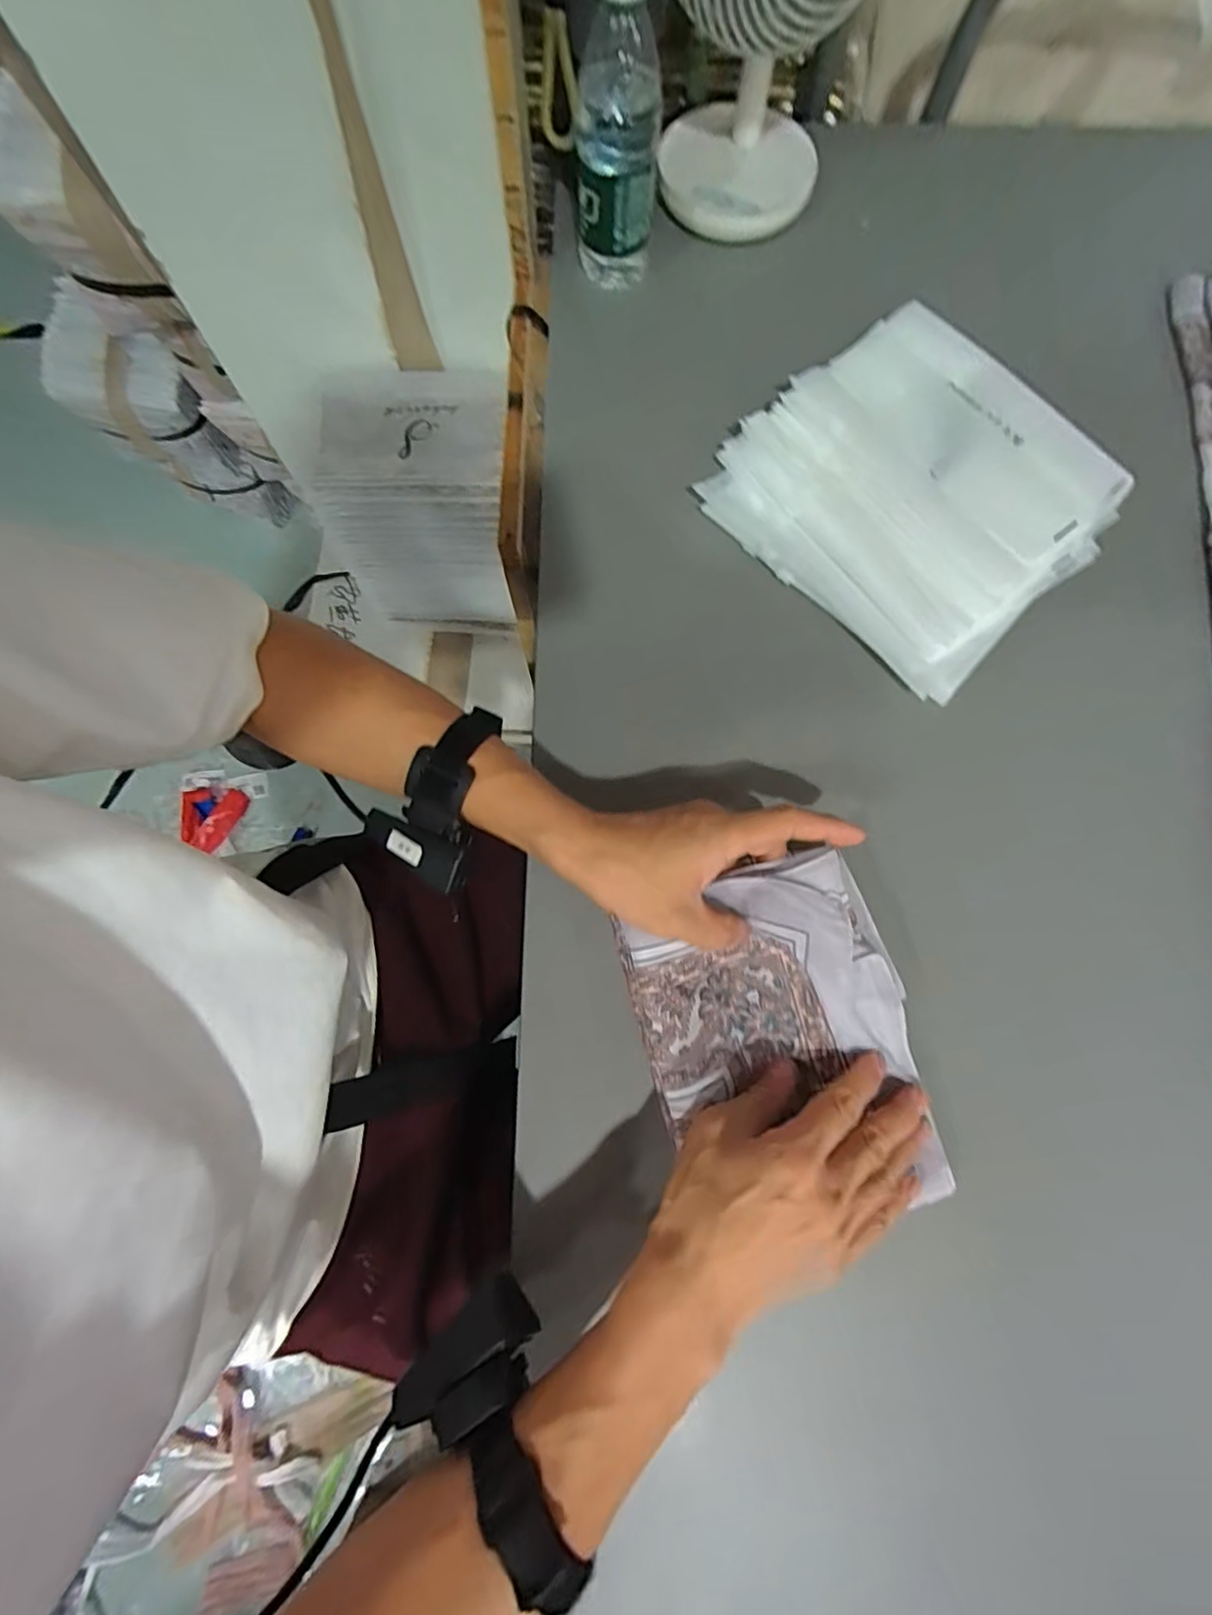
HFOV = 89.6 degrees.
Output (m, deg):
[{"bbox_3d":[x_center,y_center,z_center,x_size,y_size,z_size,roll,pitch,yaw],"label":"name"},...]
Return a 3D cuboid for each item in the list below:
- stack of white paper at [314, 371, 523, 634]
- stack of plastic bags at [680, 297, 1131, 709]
[{"bbox_3d":[-0.207,-0.358,0.742,0.204,0.232,0.168,3,77,1],"label":"stack of white paper"},{"bbox_3d":[0.232,-0.238,0.457,0.254,0.024,0.243,-42,80,-9],"label":"stack of plastic bags"}]

